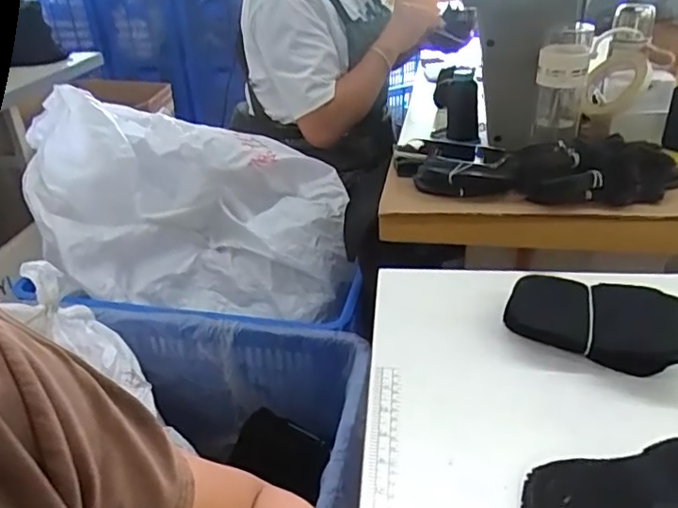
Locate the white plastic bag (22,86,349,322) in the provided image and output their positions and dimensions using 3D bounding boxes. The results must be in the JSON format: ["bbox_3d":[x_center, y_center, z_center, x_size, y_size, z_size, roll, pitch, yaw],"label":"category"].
[{"bbox_3d":[-0.271,-0.090,1.058,0.570,0.288,0.330,2,31,8],"label":"white plastic bag"}]

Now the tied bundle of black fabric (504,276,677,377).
[{"bbox_3d":[0.231,0.063,0.522,0.150,0.037,0.096,7,32,16],"label":"tied bundle of black fabric"}]

